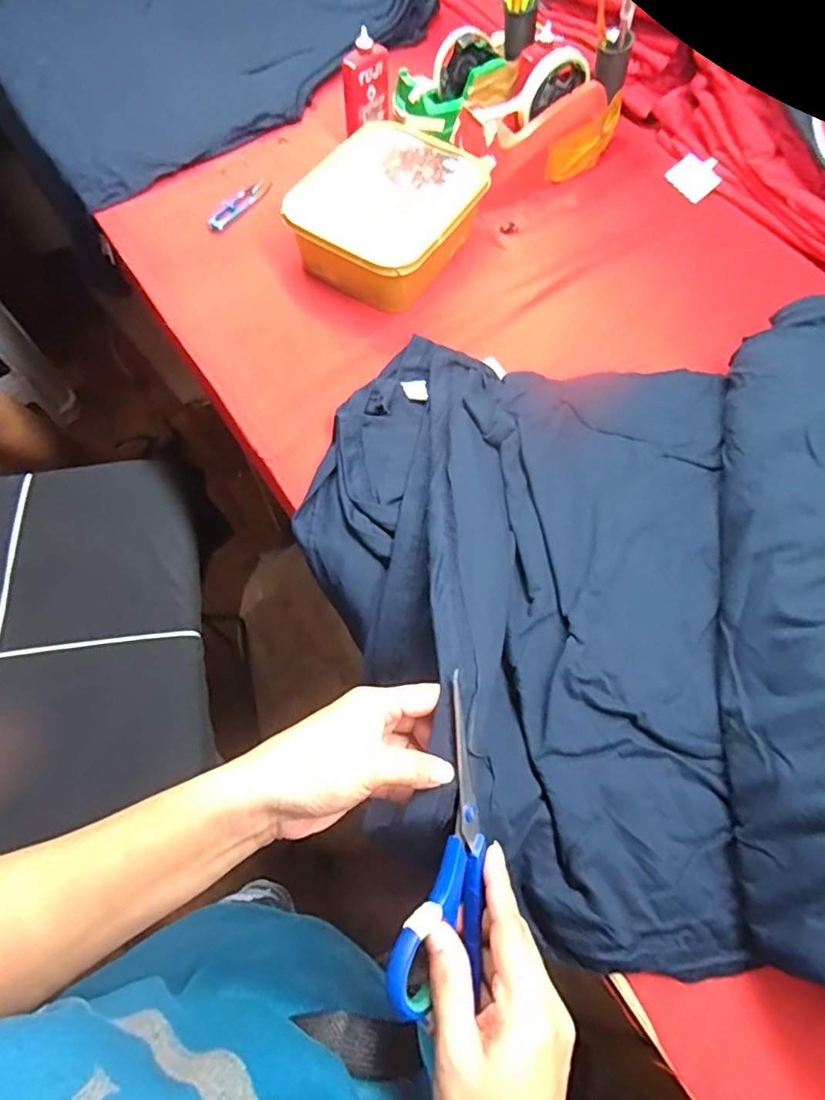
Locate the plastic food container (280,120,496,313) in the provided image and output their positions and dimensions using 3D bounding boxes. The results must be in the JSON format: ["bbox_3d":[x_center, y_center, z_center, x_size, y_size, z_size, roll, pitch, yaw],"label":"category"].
[{"bbox_3d":[-0.030,-0.371,0.631,0.169,0.073,0.208,29,66,8],"label":"plastic food container"}]

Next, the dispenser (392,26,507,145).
[{"bbox_3d":[0.046,-0.583,0.707,0.144,0.072,0.061,-40,71,3],"label":"dispenser"}]

